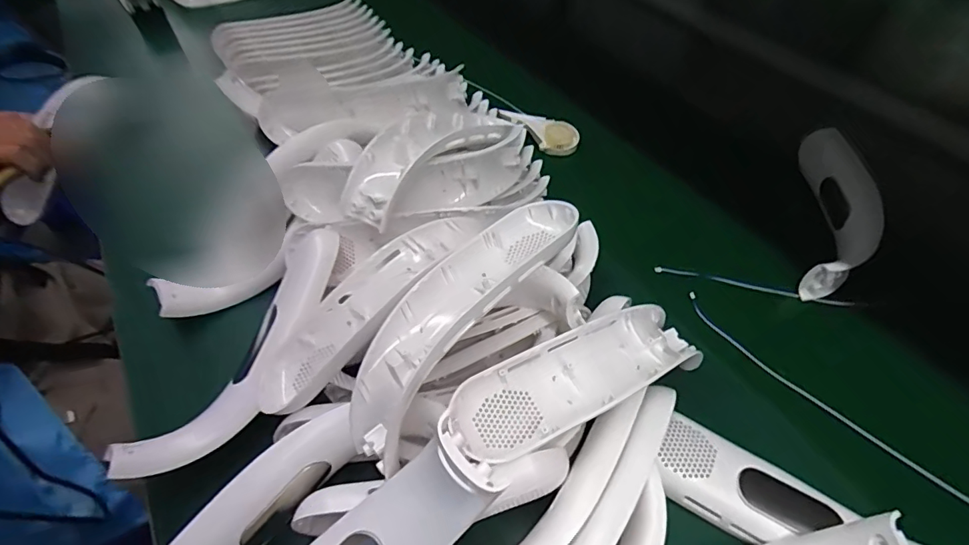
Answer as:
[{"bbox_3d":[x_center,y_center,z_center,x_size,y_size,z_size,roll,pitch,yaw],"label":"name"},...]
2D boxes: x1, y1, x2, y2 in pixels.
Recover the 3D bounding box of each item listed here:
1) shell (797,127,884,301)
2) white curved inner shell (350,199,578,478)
[{"bbox_3d":[0.321,-0.058,0.440,0.050,0.042,0.188,15,55,12],"label":"shell"},{"bbox_3d":[-0.011,0.021,0.295,0.063,0.052,0.192,34,60,23],"label":"white curved inner shell"}]

